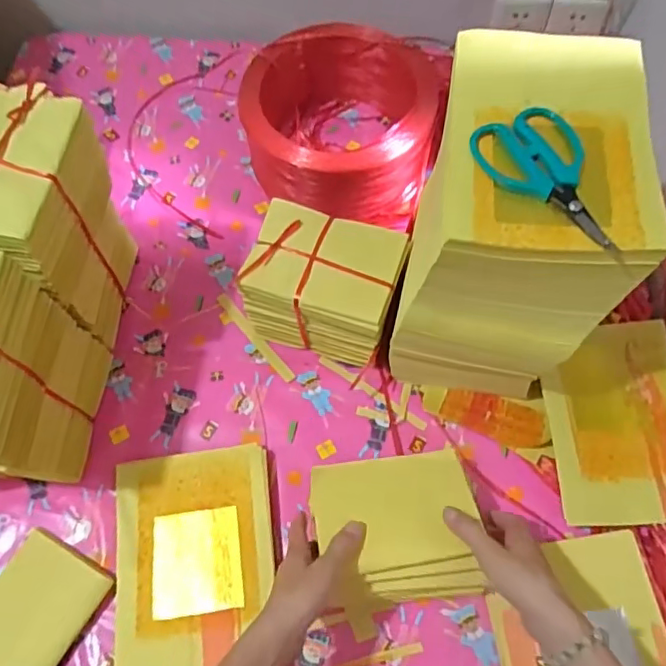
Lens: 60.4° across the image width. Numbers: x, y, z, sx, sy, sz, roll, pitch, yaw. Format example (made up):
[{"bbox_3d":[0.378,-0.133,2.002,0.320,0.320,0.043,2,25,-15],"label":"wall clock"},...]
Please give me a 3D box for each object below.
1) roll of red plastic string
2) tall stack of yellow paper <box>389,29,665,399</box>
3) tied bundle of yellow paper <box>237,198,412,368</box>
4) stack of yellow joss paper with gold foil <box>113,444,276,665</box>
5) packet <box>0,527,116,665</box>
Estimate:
[{"bbox_3d":[0.011,-0.301,0.805,0.249,0.116,0.231,19,66,10],"label":"roll of red plastic string"},{"bbox_3d":[0.179,-0.093,0.611,0.180,0.312,0.250,10,64,6],"label":"tall stack of yellow paper"},{"bbox_3d":[-0.008,-0.048,0.683,0.163,0.147,0.124,16,65,9],"label":"tied bundle of yellow paper"},{"bbox_3d":[-0.146,0.244,0.610,0.166,0.032,0.225,-7,64,-2],"label":"stack of yellow joss paper with gold foil"},{"bbox_3d":[-0.321,0.304,0.589,0.114,0.011,0.168,26,67,13],"label":"packet"}]

